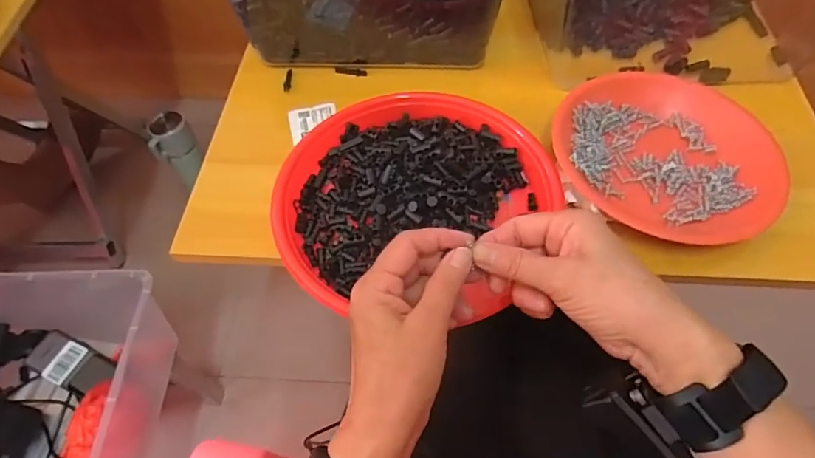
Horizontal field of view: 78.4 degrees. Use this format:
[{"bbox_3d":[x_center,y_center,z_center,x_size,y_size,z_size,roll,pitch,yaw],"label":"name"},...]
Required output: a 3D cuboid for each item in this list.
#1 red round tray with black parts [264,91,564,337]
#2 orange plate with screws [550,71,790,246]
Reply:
[{"bbox_3d":[0.006,-0.030,0.442,0.236,0.033,0.218,-1,58,2],"label":"red round tray with black parts"},{"bbox_3d":[0.231,-0.070,0.447,0.188,0.028,0.165,38,67,23],"label":"orange plate with screws"}]

